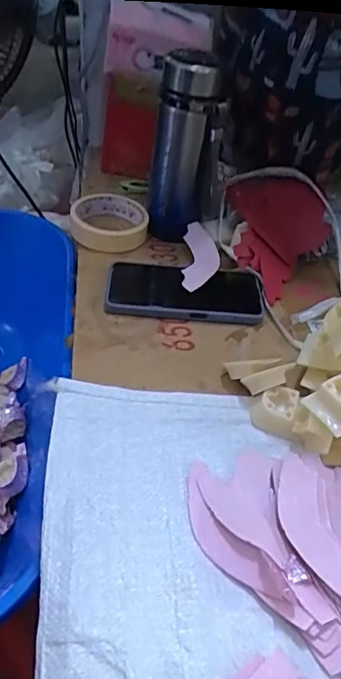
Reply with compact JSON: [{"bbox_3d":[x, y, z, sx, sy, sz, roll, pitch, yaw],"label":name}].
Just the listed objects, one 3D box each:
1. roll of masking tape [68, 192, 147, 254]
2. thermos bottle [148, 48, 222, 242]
[{"bbox_3d":[-0.075,-0.144,0.644,0.089,0.032,0.089,-3,43,-9],"label":"roll of masking tape"},{"bbox_3d":[0.012,-0.209,0.597,0.063,0.198,0.054,5,42,-1],"label":"thermos bottle"}]

